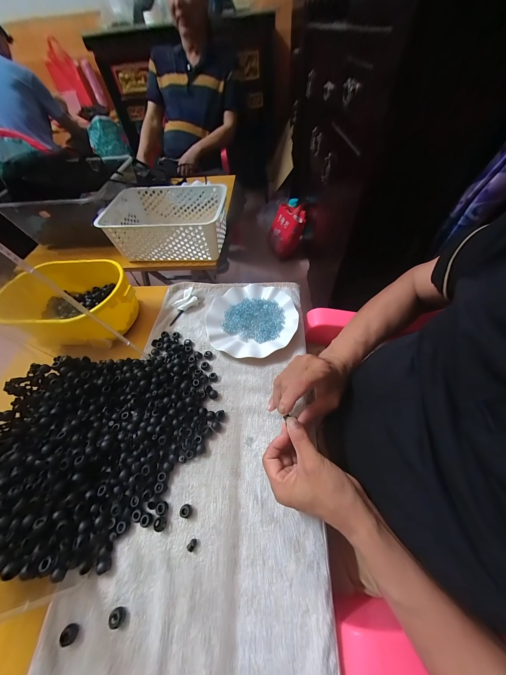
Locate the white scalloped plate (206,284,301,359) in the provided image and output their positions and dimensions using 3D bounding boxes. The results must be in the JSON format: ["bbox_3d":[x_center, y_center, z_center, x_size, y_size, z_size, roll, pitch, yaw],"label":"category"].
[{"bbox_3d":[-0.006,-0.044,0.463,0.180,0.022,0.173,-19,56,-8],"label":"white scalloped plate"}]

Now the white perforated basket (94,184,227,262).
[{"bbox_3d":[-0.231,-0.316,0.627,0.309,0.119,0.218,1,56,5],"label":"white perforated basket"}]

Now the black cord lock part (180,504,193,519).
[{"bbox_3d":[-0.089,0.230,0.292,0.014,0.012,0.015,-2,55,3],"label":"black cord lock part"}]

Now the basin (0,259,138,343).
[{"bbox_3d":[-0.347,-0.067,0.457,0.223,0.110,0.170,-7,55,0],"label":"basin"}]

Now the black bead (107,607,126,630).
[{"bbox_3d":[-0.153,0.312,0.247,0.018,0.009,0.014,5,56,8],"label":"black bead"}]

